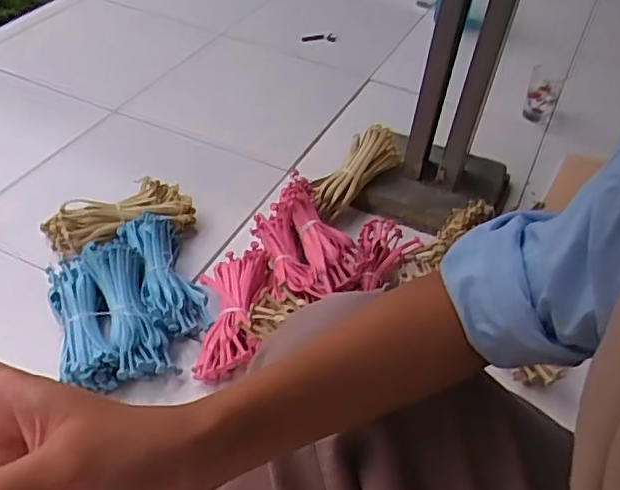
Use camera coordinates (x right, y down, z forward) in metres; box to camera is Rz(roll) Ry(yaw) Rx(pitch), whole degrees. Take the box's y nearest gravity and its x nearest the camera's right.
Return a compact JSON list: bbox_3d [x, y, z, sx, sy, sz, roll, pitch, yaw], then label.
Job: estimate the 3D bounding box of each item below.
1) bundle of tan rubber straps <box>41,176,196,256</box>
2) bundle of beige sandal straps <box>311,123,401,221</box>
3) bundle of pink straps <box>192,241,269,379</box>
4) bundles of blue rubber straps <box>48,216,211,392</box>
[{"bbox_3d":[-0.303,-0.048,0.976,0.232,0.062,0.083,-9,46,-13],"label":"bundle of tan rubber straps"},{"bbox_3d":[0.069,-0.123,1.034,0.072,0.065,0.182,39,81,29],"label":"bundle of beige sandal straps"},{"bbox_3d":[-0.107,0.085,0.853,0.093,0.044,0.203,0,45,-5],"label":"bundle of pink straps"},{"bbox_3d":[-0.253,0.068,0.855,0.195,0.067,0.257,-15,48,-19],"label":"bundles of blue rubber straps"}]

